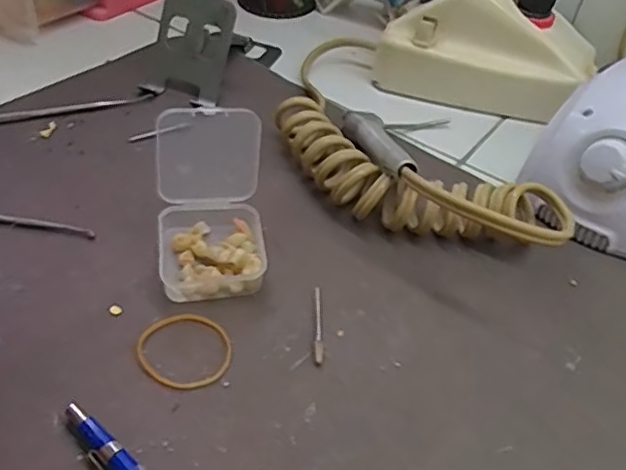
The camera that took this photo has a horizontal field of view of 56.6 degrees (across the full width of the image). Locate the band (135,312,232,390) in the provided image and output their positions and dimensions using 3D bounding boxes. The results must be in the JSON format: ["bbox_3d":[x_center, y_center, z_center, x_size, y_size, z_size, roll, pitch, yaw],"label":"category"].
[{"bbox_3d":[-0.061,0.055,0.284,0.044,0.004,0.043,3,44,-3],"label":"band"}]

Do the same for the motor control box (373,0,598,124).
[{"bbox_3d":[0.138,-0.152,0.460,0.166,0.088,0.073,10,44,4],"label":"motor control box"}]

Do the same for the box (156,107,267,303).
[{"bbox_3d":[-0.055,-0.020,0.309,0.056,0.075,0.076,-3,45,-9],"label":"box"}]

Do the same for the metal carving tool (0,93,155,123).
[{"bbox_3d":[-0.193,-0.087,0.414,0.156,0.008,0.015,-12,47,-18],"label":"metal carving tool"}]

